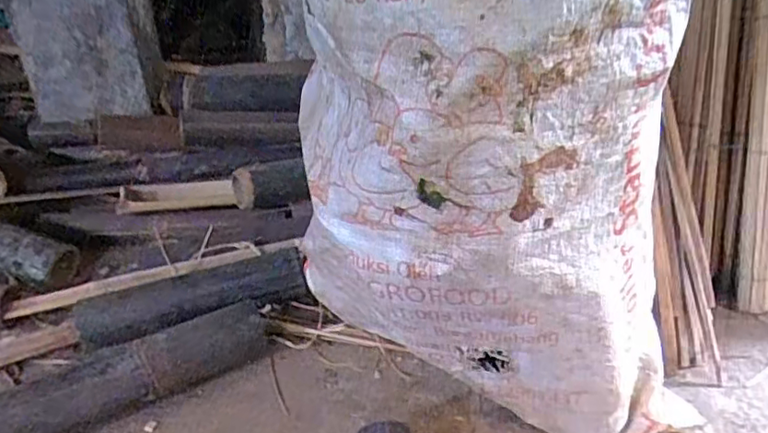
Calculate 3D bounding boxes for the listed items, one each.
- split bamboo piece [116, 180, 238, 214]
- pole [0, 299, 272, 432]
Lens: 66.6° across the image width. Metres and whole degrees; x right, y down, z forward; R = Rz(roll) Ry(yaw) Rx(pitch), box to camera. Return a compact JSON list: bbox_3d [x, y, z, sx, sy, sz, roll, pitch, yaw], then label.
[{"bbox_3d":[-0.355,-0.040,1.016,0.192,0.027,0.070,-3,31,-5],"label":"split bamboo piece"},{"bbox_3d":[-0.376,0.220,0.657,0.539,0.069,0.074,-20,37,-31],"label":"pole"}]

